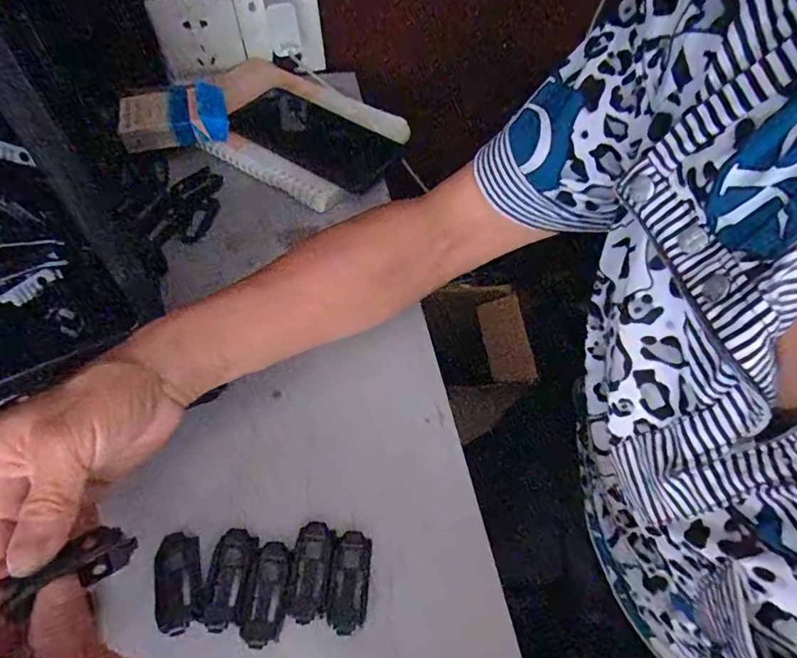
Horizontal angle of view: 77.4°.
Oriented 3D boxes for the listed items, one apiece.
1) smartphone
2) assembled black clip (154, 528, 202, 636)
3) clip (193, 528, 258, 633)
[{"bbox_3d":[-0.080,-0.190,0.481,0.154,0.011,0.088,27,60,16],"label":"smartphone"},{"bbox_3d":[-0.121,0.136,0.271,0.021,0.008,0.050,-14,58,-11],"label":"assembled black clip"},{"bbox_3d":[-0.096,0.140,0.280,0.023,0.014,0.050,8,56,3],"label":"clip"}]

